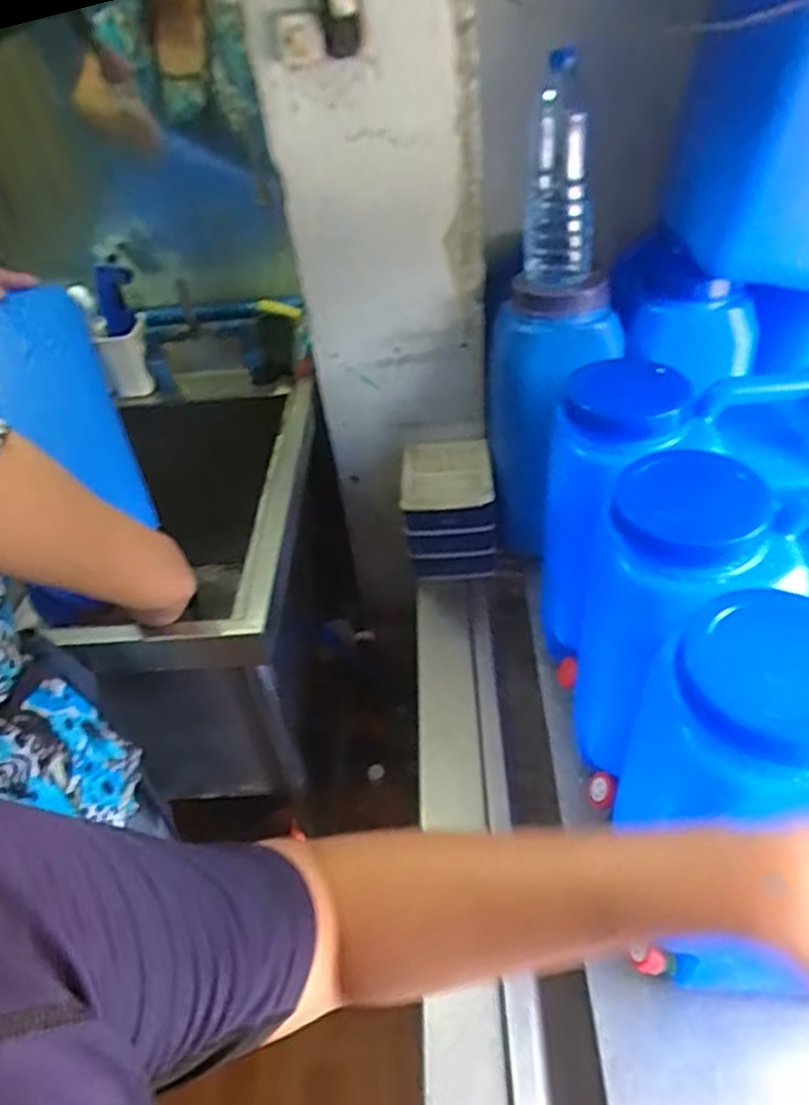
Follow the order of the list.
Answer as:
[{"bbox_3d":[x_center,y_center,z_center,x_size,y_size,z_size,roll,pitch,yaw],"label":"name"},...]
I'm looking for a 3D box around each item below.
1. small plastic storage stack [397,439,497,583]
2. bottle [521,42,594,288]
[{"bbox_3d":[0.070,-0.070,1.163,0.139,0.151,0.162,-4,43,3],"label":"small plastic storage stack"},{"bbox_3d":[0.185,-0.444,0.855,0.081,0.236,0.081,3,44,11],"label":"bottle"}]

